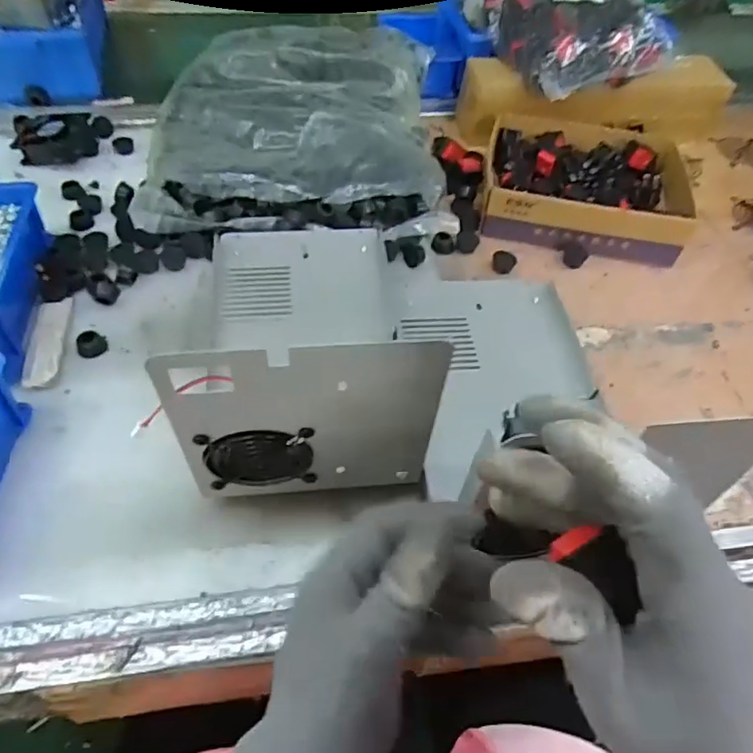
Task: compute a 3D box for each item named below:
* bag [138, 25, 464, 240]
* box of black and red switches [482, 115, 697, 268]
[{"bbox_3d":[-0.092,-0.307,0.665,0.320,0.085,0.343,-3,52,-5],"label":"bag"},{"bbox_3d":[0.227,-0.208,0.654,0.208,0.057,0.179,8,52,3],"label":"box of black and red switches"}]

